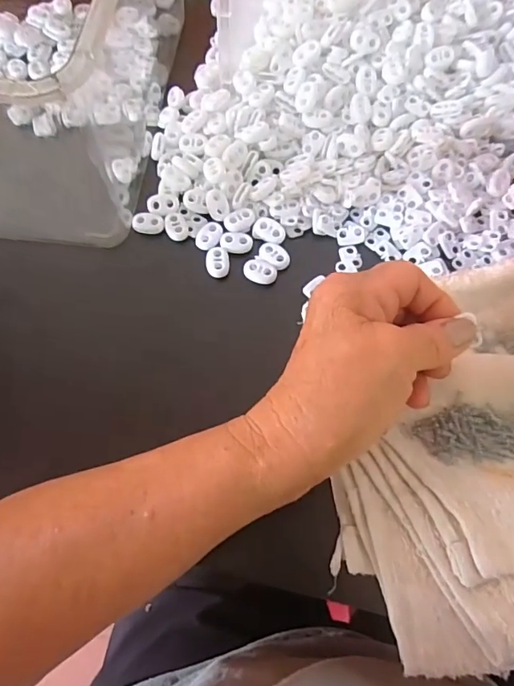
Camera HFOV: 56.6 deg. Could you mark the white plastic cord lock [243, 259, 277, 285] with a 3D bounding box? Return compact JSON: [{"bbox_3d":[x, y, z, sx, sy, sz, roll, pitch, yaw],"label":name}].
[{"bbox_3d":[0.002,-0.048,0.320,0.022,0.004,0.016,28,70,13],"label":"white plastic cord lock"}]

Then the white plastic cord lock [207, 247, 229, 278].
[{"bbox_3d":[-0.027,-0.055,0.325,0.015,0.005,0.023,-4,67,0],"label":"white plastic cord lock"}]

